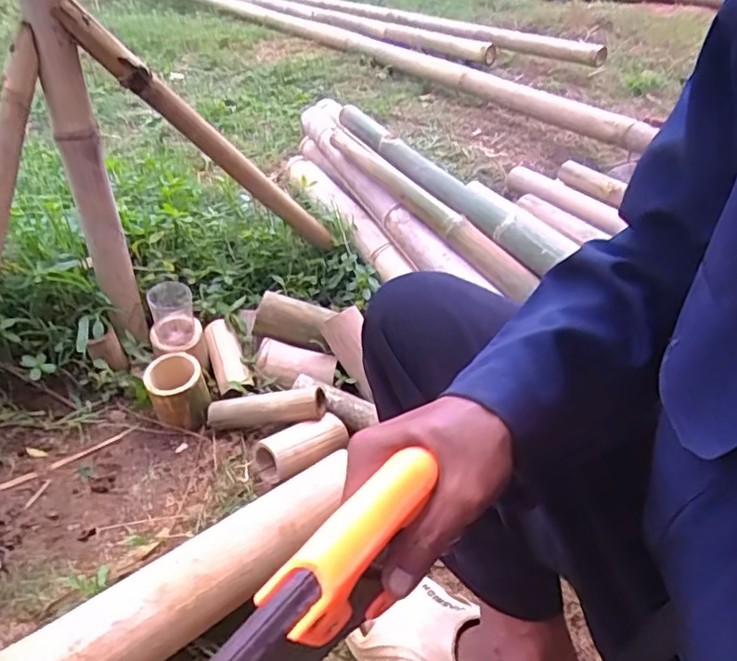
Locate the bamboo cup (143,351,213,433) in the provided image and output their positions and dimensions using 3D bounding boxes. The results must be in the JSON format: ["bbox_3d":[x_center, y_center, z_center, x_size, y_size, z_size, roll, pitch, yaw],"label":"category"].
[{"bbox_3d":[-0.284,0.094,0.862,0.076,0.087,0.077,1,36,-1],"label":"bamboo cup"}]

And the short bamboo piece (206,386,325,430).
[{"bbox_3d":[-0.157,0.118,0.868,0.183,0.041,0.043,-9,34,11],"label":"short bamboo piece"}]

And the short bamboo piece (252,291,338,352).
[{"bbox_3d":[-0.119,-0.023,0.978,0.127,0.054,0.091,13,37,15],"label":"short bamboo piece"}]

